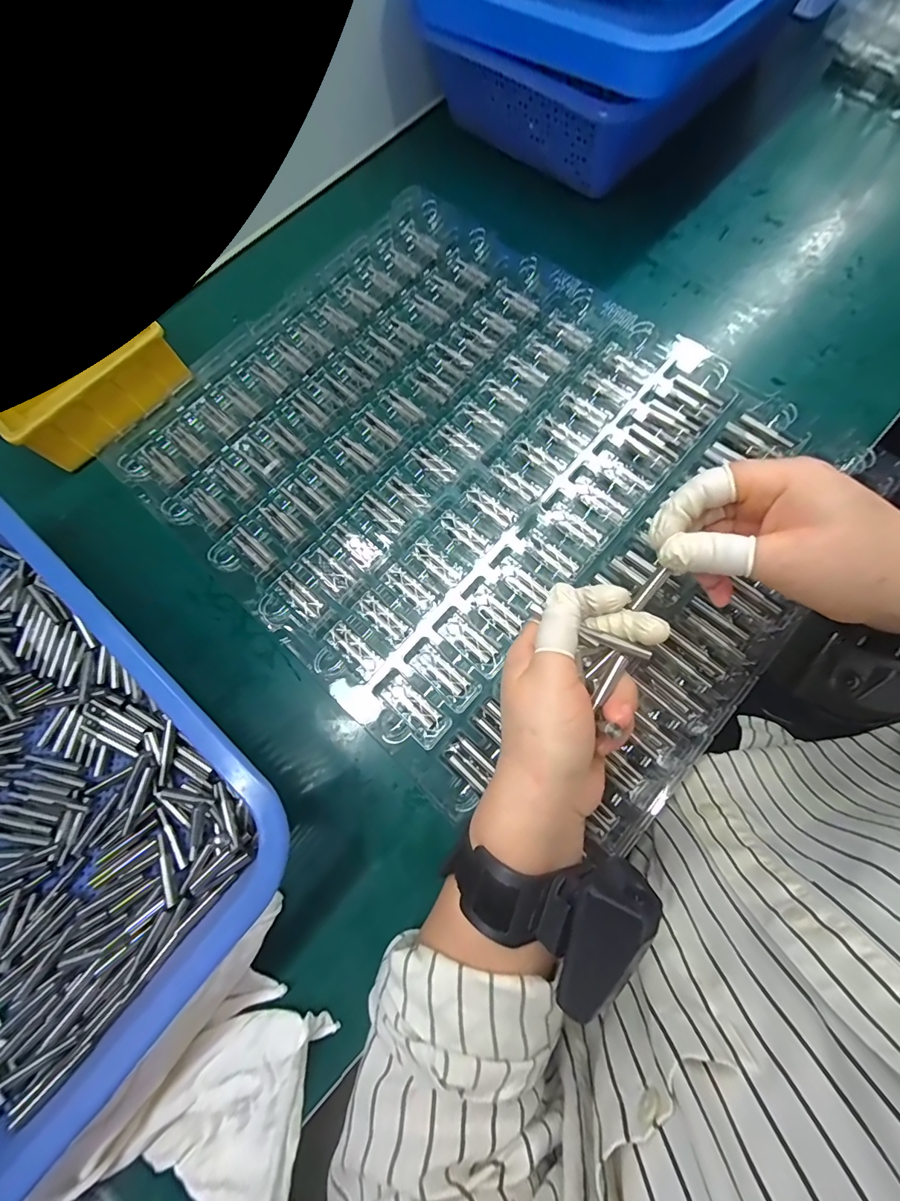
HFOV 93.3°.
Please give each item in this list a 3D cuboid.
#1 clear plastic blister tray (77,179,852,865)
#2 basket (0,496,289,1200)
[{"bbox_3d":[0.014,-0.103,0.337,0.484,0.026,0.377,41,80,12],"label":"clear plastic blister tray"},{"bbox_3d":[-0.290,0.114,0.260,0.362,0.084,0.270,39,79,9],"label":"basket"}]

